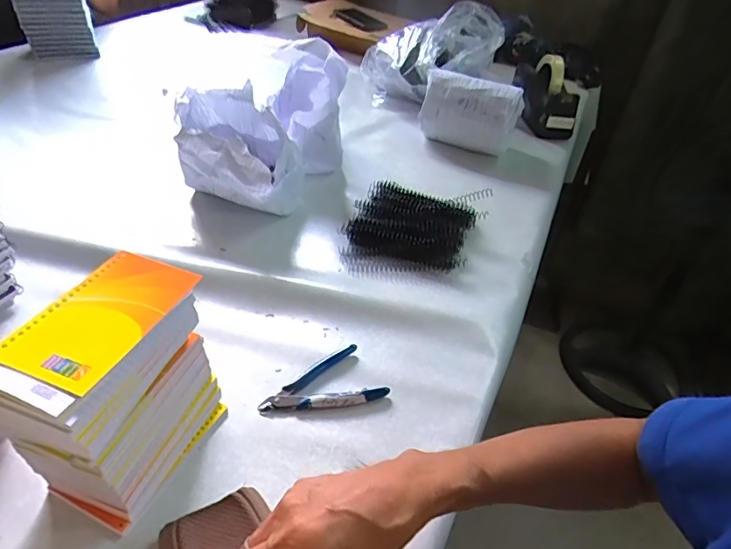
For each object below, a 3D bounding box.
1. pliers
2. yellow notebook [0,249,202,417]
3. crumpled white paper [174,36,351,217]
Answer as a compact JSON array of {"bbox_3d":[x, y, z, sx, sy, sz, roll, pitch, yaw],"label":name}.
[{"bbox_3d":[-0.046,0.113,0.484,0.115,0.011,0.071,-15,44,-26],"label":"pliers"},{"bbox_3d":[-0.196,0.032,0.352,0.078,0.005,0.141,18,40,12],"label":"yellow notebook"},{"bbox_3d":[-0.145,-0.240,0.759,0.198,0.165,0.366,18,40,13],"label":"crumpled white paper"}]

